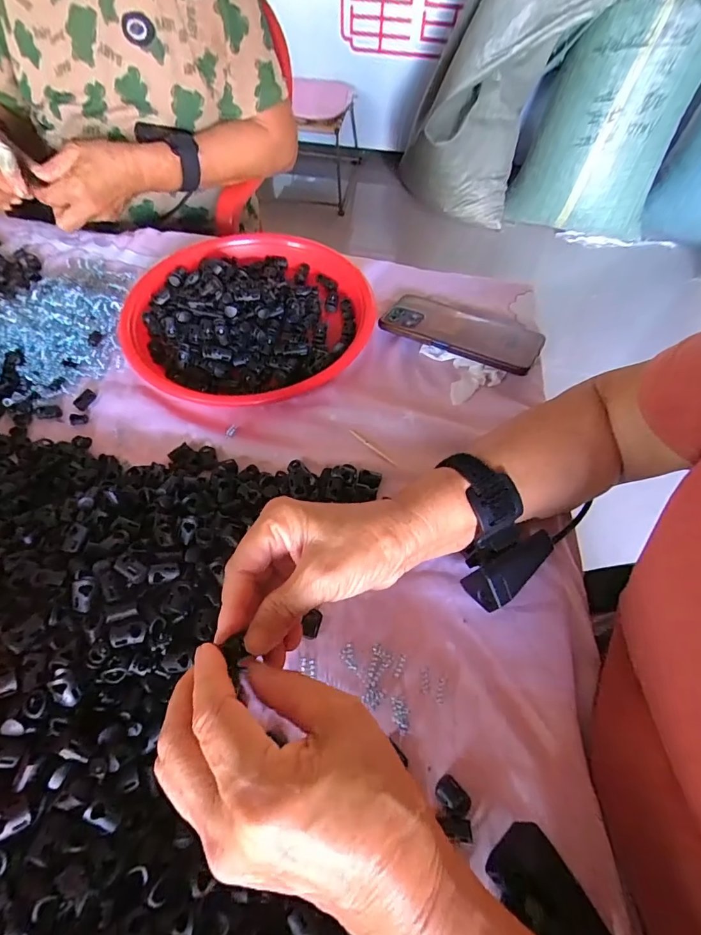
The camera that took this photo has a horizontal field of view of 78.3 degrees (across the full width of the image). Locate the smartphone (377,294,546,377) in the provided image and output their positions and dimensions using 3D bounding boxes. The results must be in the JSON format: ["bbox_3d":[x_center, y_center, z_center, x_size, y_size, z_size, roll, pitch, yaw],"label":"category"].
[{"bbox_3d":[0.118,-0.148,0.460,0.163,0.010,0.083,25,51,18],"label":"smartphone"}]

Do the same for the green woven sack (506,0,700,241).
[{"bbox_3d":[0.724,-0.958,1.223,0.388,0.520,0.113,21,63,11],"label":"green woven sack"}]

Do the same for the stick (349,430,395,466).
[{"bbox_3d":[0.020,-0.019,0.389,0.054,0.004,0.004,39,66,21],"label":"stick"}]

